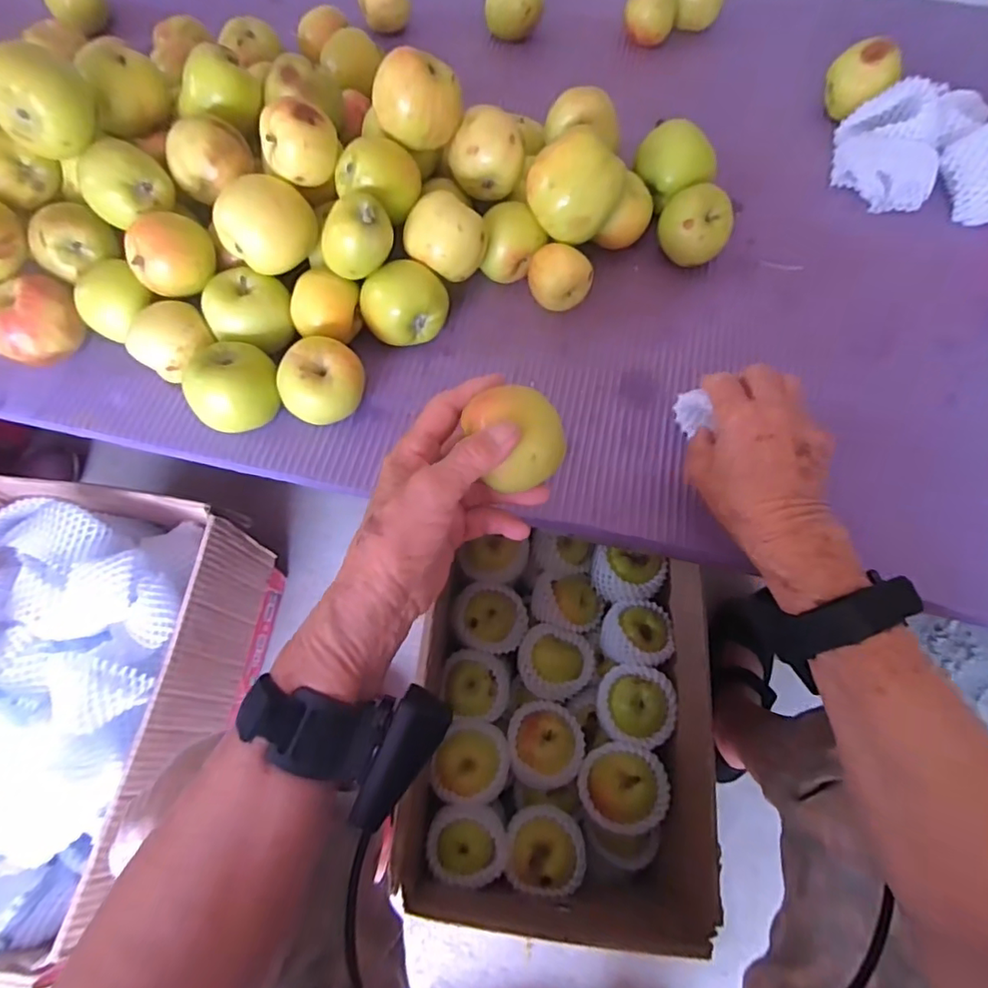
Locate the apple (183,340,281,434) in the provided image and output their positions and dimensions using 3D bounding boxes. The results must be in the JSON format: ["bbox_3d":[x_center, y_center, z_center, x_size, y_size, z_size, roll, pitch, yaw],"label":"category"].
[{"bbox_3d":[-0.196,-0.083,0.432,0.062,0.050,0.060,0,66,-1],"label":"apple"}]

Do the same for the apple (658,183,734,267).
[{"bbox_3d":[0.174,-0.229,0.498,0.061,0.059,0.053,19,67,7],"label":"apple"}]

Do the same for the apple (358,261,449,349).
[{"bbox_3d":[-0.071,-0.149,0.461,0.066,0.058,0.050,-34,71,-15],"label":"apple"}]

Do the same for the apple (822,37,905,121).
[{"bbox_3d":[0.369,-0.415,0.581,0.063,0.065,0.049,30,69,12],"label":"apple"}]

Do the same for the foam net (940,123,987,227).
[{"bbox_3d":[0.458,-0.297,0.531,0.057,0.024,0.085,-17,85,30],"label":"foam net"}]

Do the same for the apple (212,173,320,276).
[{"bbox_3d":[-0.170,-0.202,0.429,0.056,0.056,0.063,31,69,12],"label":"apple"}]

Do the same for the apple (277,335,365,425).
[{"bbox_3d":[-0.129,-0.082,0.434,0.060,0.055,0.051,-14,67,-7],"label":"apple"}]

